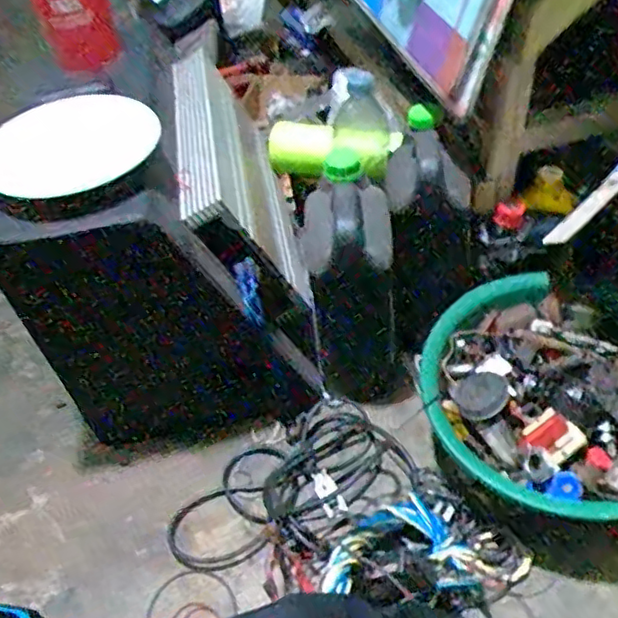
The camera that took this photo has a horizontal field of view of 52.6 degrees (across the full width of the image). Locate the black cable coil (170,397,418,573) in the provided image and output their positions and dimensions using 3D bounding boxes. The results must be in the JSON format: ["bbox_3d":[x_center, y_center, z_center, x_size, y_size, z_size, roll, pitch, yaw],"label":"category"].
[{"bbox_3d":[-0.027,0.253,0.854,0.327,0.052,0.193,-28,50,-17],"label":"black cable coil"}]

